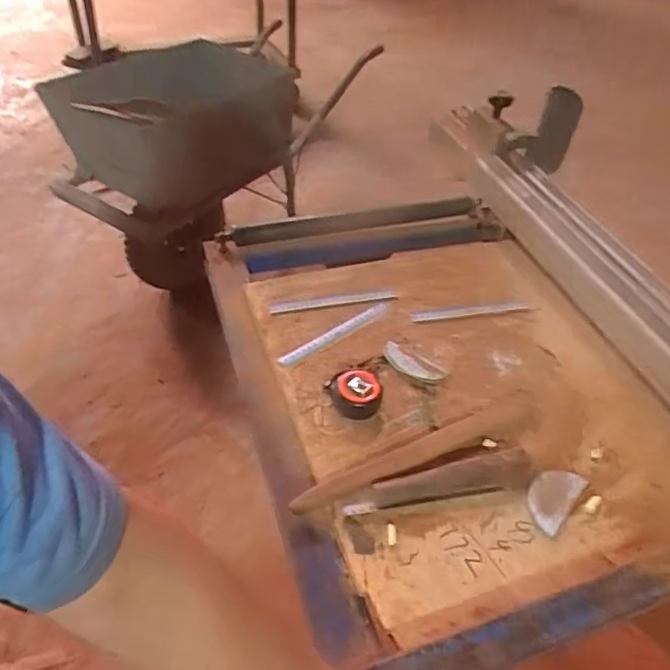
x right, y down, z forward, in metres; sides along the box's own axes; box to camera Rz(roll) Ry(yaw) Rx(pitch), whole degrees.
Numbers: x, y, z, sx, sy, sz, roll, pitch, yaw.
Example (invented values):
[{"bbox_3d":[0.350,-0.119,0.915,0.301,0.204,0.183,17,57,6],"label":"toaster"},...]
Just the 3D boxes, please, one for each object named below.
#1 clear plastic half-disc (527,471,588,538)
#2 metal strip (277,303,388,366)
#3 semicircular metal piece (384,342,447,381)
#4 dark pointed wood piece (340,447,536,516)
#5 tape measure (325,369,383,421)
[{"bbox_3d":[0.252,0.182,0.642,0.049,0.006,0.089,42,58,15],"label":"clear plastic half-disc"},{"bbox_3d":[0.004,0.000,0.801,0.198,0.009,0.020,-28,54,-30],"label":"metal strip"},{"bbox_3d":[0.107,0.039,0.766,0.093,0.004,0.045,31,49,24],"label":"semicircular metal piece"},{"bbox_3d":[0.120,0.168,0.633,0.220,0.016,0.043,-7,45,-14],"label":"dark pointed wood piece"},{"bbox_3d":[0.025,0.069,0.703,0.071,0.043,0.061,7,44,1],"label":"tape measure"}]

